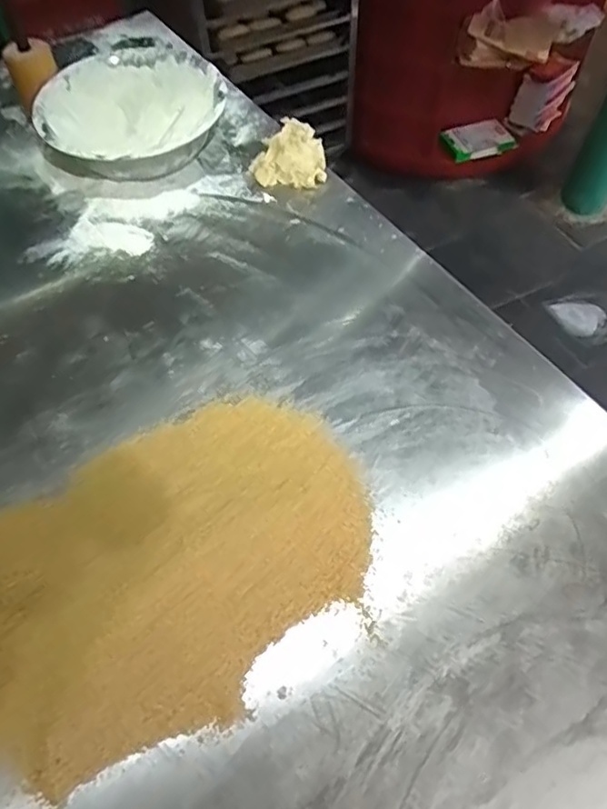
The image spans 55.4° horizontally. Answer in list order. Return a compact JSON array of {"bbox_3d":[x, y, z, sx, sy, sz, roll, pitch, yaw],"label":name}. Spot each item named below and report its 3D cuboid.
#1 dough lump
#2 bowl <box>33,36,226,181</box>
[{"bbox_3d":[-0.026,-0.383,0.881,0.113,0.052,0.111,-2,58,3],"label":"dough lump"},{"bbox_3d":[-0.271,-0.454,0.911,0.276,0.091,0.279,-1,59,1],"label":"bowl"}]

